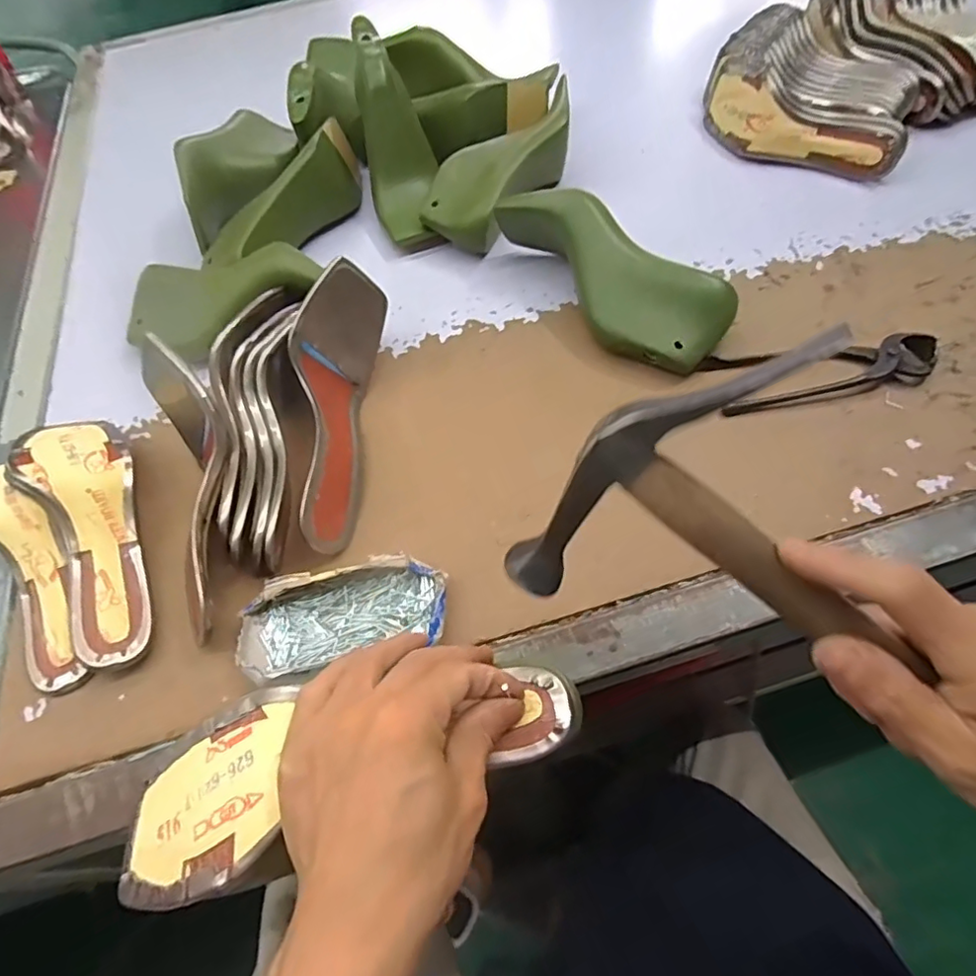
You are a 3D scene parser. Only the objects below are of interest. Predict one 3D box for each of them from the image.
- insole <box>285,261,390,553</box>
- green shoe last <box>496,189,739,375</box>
[{"bbox_3d":[-0.124,-0.062,0.450,0.058,0.091,0.221,1,59,7],"label":"insole"},{"bbox_3d":[0.099,-0.183,0.503,0.227,0.074,0.082,35,68,24],"label":"green shoe last"}]

